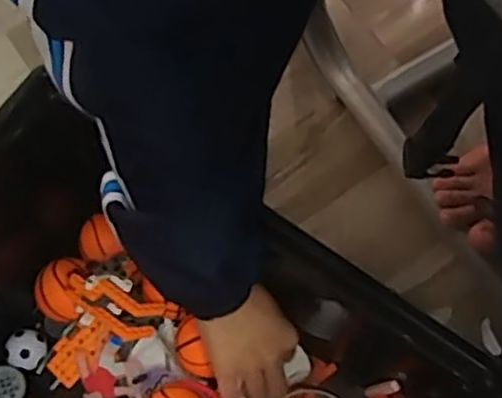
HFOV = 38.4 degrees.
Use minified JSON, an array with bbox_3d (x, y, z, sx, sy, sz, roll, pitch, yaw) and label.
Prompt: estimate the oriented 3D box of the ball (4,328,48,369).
[{"bbox_3d":[-0.223,0.151,0.721,0.037,0.032,0.038,-1,70,2],"label":"ball"}]

